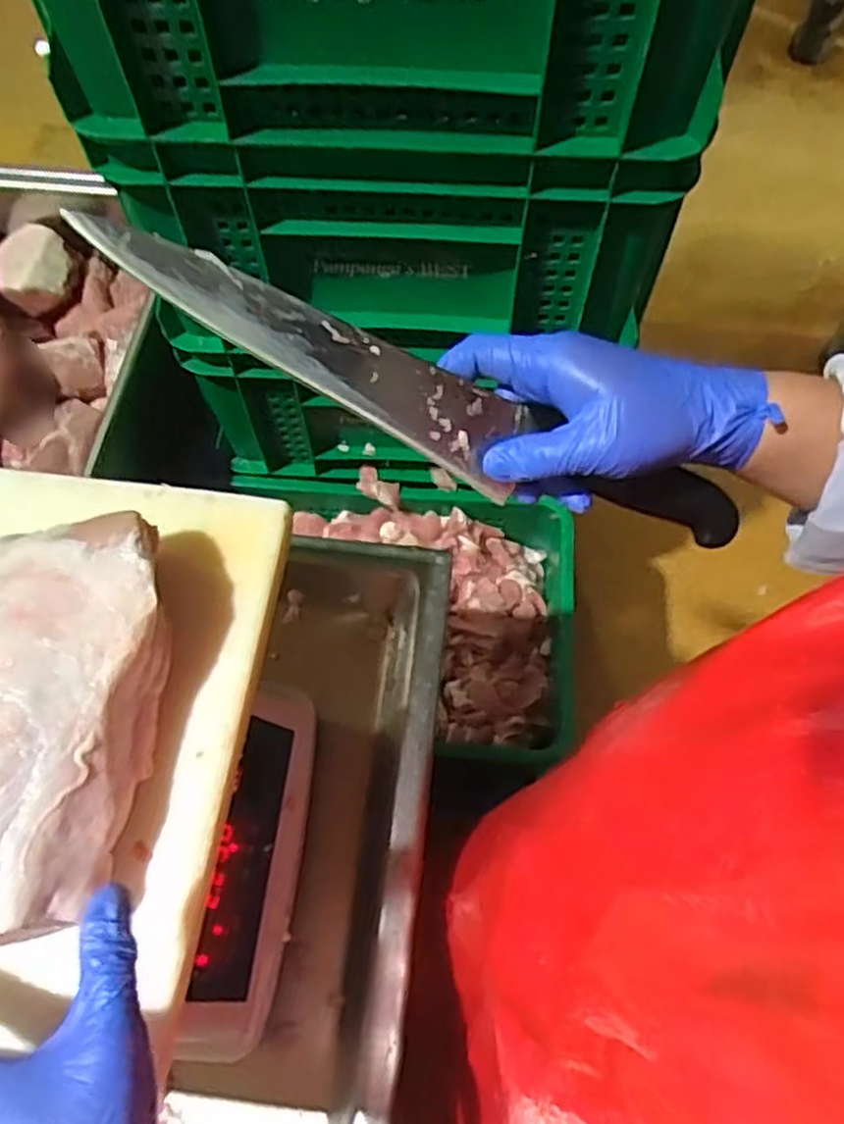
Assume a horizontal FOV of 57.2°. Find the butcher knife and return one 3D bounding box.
[{"bbox_3d":[0.004,-0.077,0.384,0.342,0.030,0.038,22,66,-12],"label":"butcher knife"}]

